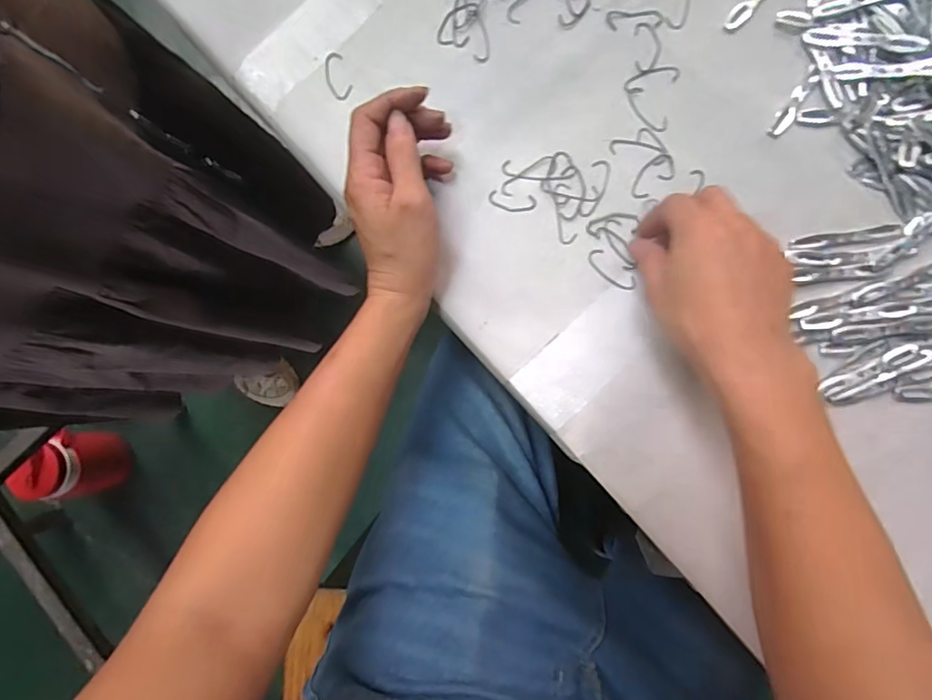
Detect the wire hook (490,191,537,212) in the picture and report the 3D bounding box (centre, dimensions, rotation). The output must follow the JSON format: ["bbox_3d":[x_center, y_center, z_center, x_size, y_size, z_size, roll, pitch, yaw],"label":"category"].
[{"bbox_3d":[0.032,-0.103,0.355,0.032,0.004,0.013,7,86,5],"label":"wire hook"}]

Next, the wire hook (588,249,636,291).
[{"bbox_3d":[0.098,-0.053,0.343,0.014,0.004,0.037,-45,84,0],"label":"wire hook"}]

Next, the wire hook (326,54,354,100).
[{"bbox_3d":[-0.095,-0.201,0.374,0.016,0.004,0.035,-19,85,3],"label":"wire hook"}]

